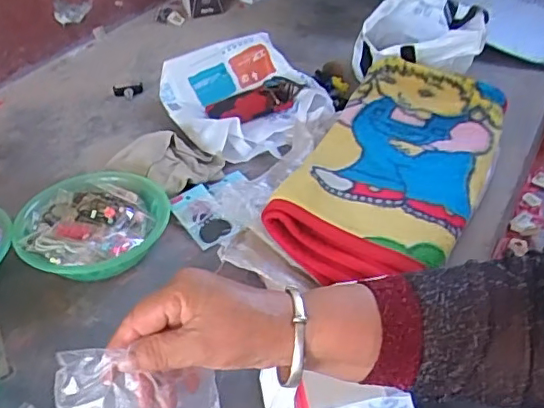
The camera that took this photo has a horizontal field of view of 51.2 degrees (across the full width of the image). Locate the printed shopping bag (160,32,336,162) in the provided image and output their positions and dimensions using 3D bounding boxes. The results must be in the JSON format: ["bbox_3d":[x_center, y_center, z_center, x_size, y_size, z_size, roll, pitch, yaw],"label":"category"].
[{"bbox_3d":[-0.052,-0.224,1.217,0.304,0.122,0.329,-20,44,-18],"label":"printed shopping bag"}]

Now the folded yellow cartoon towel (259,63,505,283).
[{"bbox_3d":[0.206,-0.072,0.945,0.270,0.093,0.515,20,46,23],"label":"folded yellow cartoon towel"}]

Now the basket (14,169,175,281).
[{"bbox_3d":[-0.287,0.037,0.922,0.233,0.079,0.223,-22,45,-21],"label":"basket"}]

